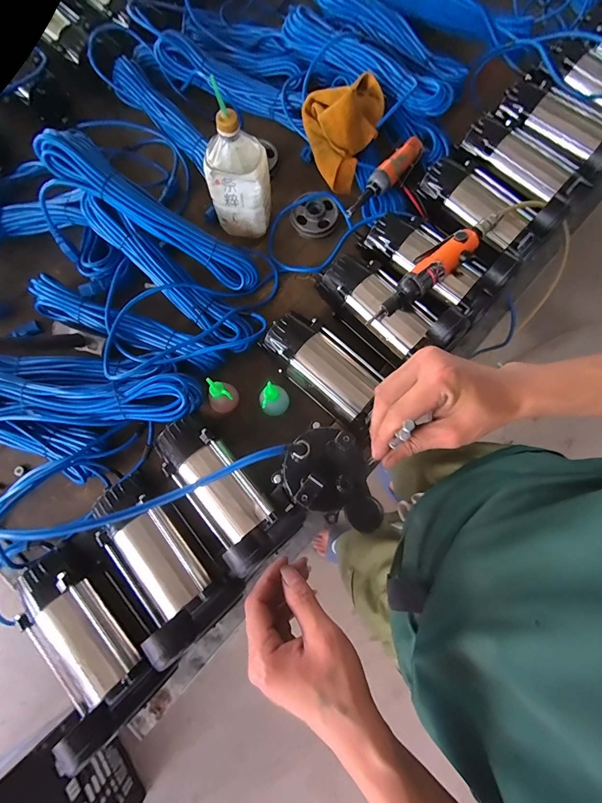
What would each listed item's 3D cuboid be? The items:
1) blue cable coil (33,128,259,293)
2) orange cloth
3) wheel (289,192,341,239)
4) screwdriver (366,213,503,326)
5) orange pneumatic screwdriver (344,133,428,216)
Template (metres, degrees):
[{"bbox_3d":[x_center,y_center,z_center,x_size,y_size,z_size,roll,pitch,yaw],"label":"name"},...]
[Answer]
[{"bbox_3d":[-0.224,-0.297,0.584,0.349,0.038,0.061,30,77,-22],"label":"blue cable coil"},{"bbox_3d":[0.069,-0.518,0.678,0.141,0.078,0.201,23,78,5],"label":"orange cloth"},{"bbox_3d":[0.025,-0.349,0.683,0.084,0.014,0.081,38,92,0],"label":"wheel"},{"bbox_3d":[0.206,-0.209,0.564,0.245,0.053,0.056,-41,80,-9],"label":"screwdriver"},{"bbox_3d":[0.157,-0.404,0.648,0.045,0.036,0.223,35,79,8],"label":"orange pneumatic screwdriver"}]

